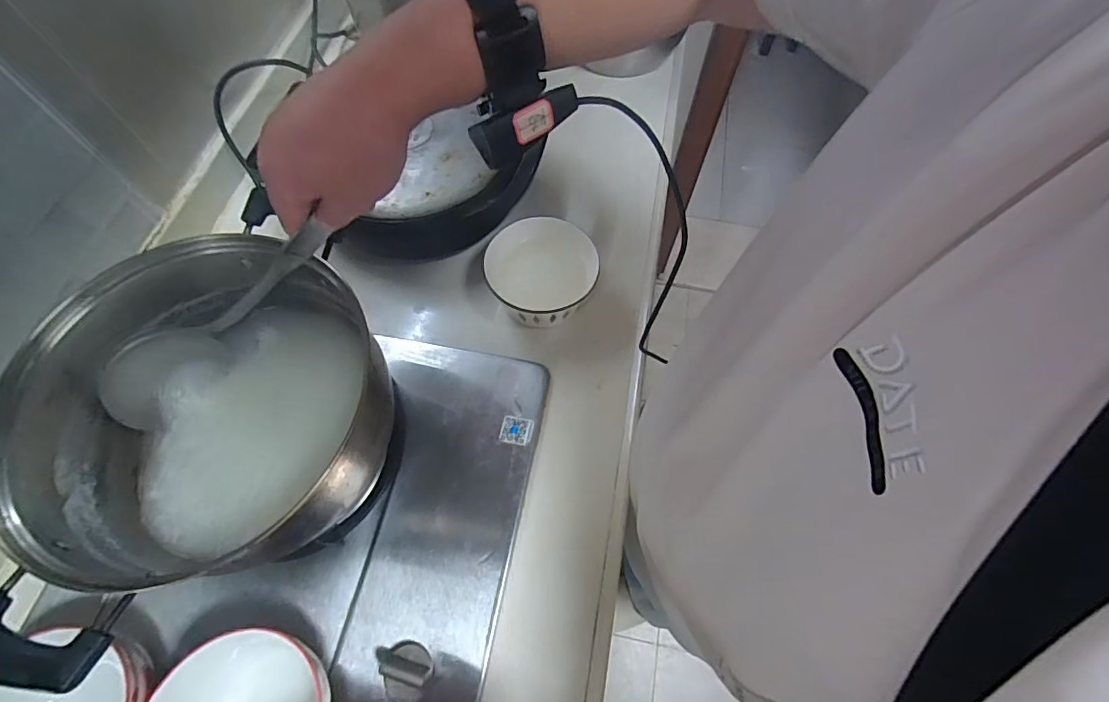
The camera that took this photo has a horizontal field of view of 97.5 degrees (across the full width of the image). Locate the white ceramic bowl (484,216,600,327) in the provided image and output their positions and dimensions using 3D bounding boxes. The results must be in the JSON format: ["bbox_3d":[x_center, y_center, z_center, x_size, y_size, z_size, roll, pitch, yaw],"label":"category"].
[{"bbox_3d":[-0.014,-0.084,0.573,0.122,0.074,0.125,0,64,0],"label":"white ceramic bowl"}]

